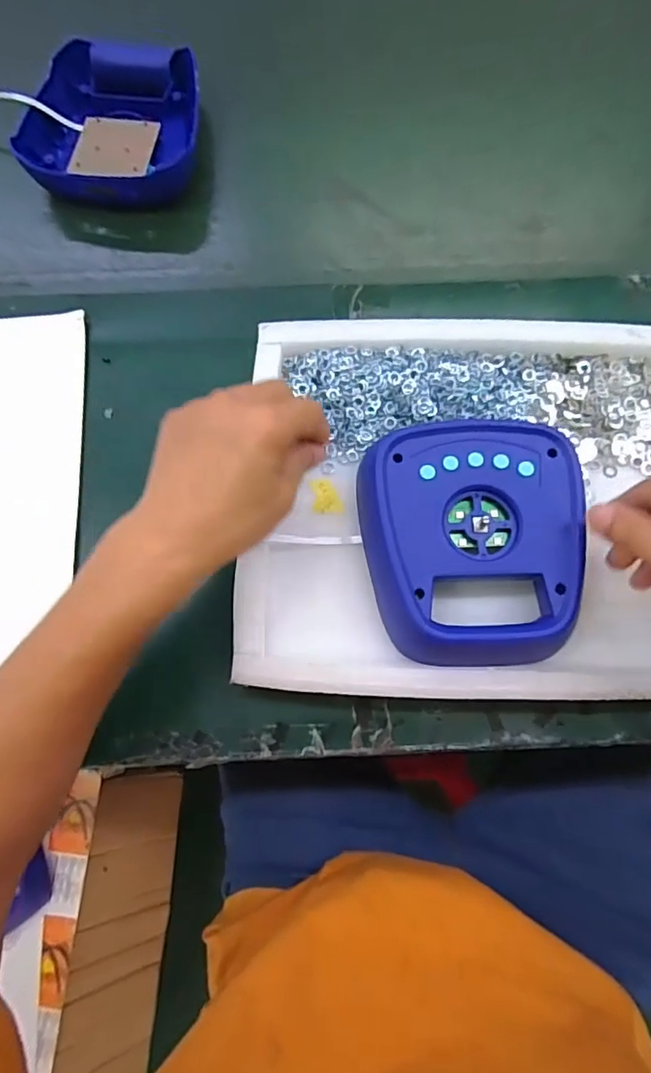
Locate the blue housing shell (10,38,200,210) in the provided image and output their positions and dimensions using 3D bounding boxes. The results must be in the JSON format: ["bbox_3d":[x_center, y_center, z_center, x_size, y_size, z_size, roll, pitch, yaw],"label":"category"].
[{"bbox_3d":[-0.207,-0.413,0.545,0.163,0.042,0.177,2,75,1],"label":"blue housing shell"}]

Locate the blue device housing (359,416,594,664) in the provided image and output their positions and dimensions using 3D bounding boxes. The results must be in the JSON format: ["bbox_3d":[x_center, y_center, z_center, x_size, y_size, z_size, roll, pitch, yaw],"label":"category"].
[{"bbox_3d":[0.106,0.004,0.400,0.152,0.038,0.172,-1,75,0],"label":"blue device housing"}]

